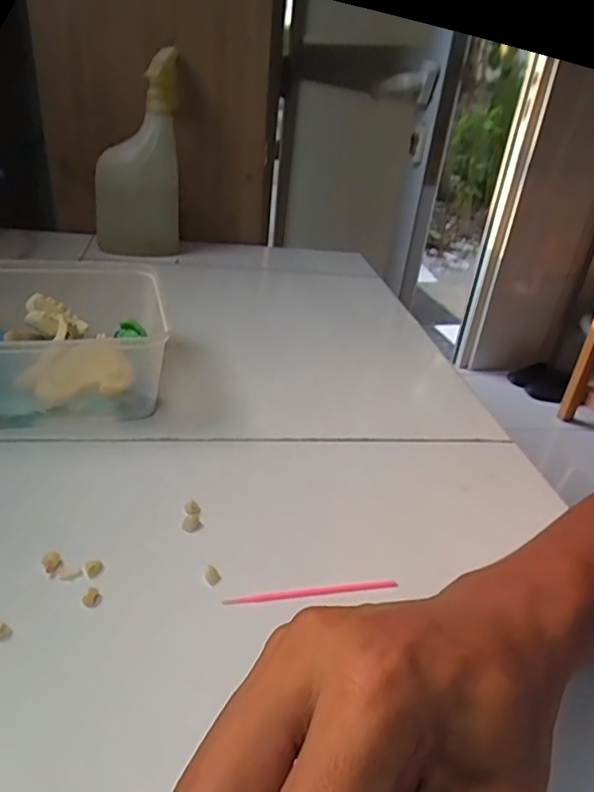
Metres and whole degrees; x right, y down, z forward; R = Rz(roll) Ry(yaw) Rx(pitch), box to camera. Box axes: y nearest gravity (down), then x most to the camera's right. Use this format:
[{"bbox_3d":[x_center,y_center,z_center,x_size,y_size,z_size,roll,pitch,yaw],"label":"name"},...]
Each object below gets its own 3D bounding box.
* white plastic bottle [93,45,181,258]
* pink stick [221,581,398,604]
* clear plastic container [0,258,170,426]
[{"bbox_3d":[-0.201,-0.297,0.726,0.102,0.223,0.082,2,30,-8],"label":"white plastic bottle"},{"bbox_3d":[0.009,0.105,0.308,0.096,0.006,0.006,-1,30,-13],"label":"pink stick"},{"bbox_3d":[-0.190,-0.044,0.456,0.160,0.077,0.161,-6,32,-21],"label":"clear plastic container"}]

